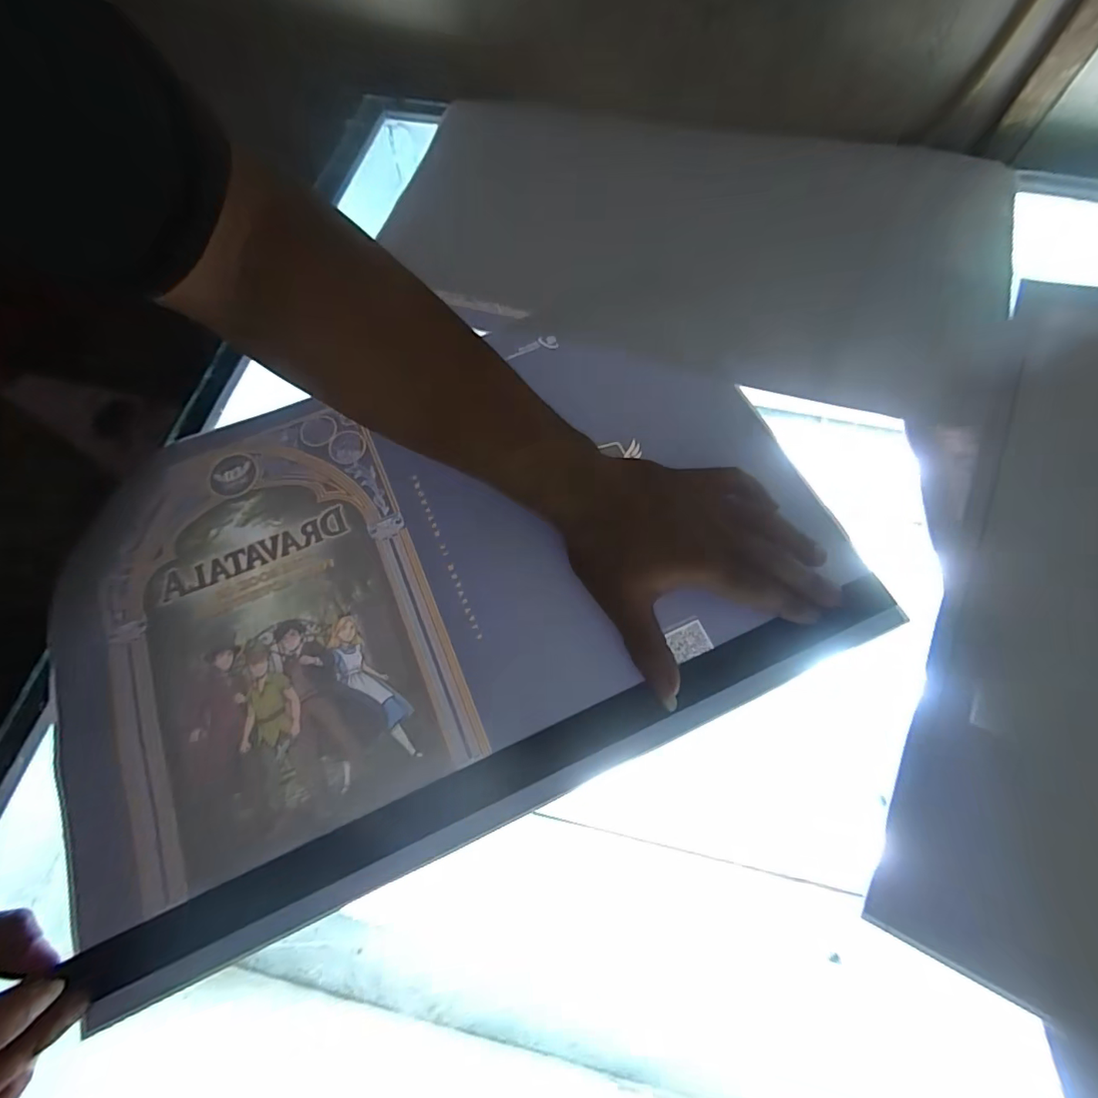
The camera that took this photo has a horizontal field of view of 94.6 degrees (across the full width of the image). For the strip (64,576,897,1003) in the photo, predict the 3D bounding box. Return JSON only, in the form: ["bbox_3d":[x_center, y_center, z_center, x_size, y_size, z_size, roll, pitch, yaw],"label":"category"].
[{"bbox_3d":[-0.009,0.120,0.280,0.467,0.006,0.024,-23,71,-8],"label":"strip"}]

